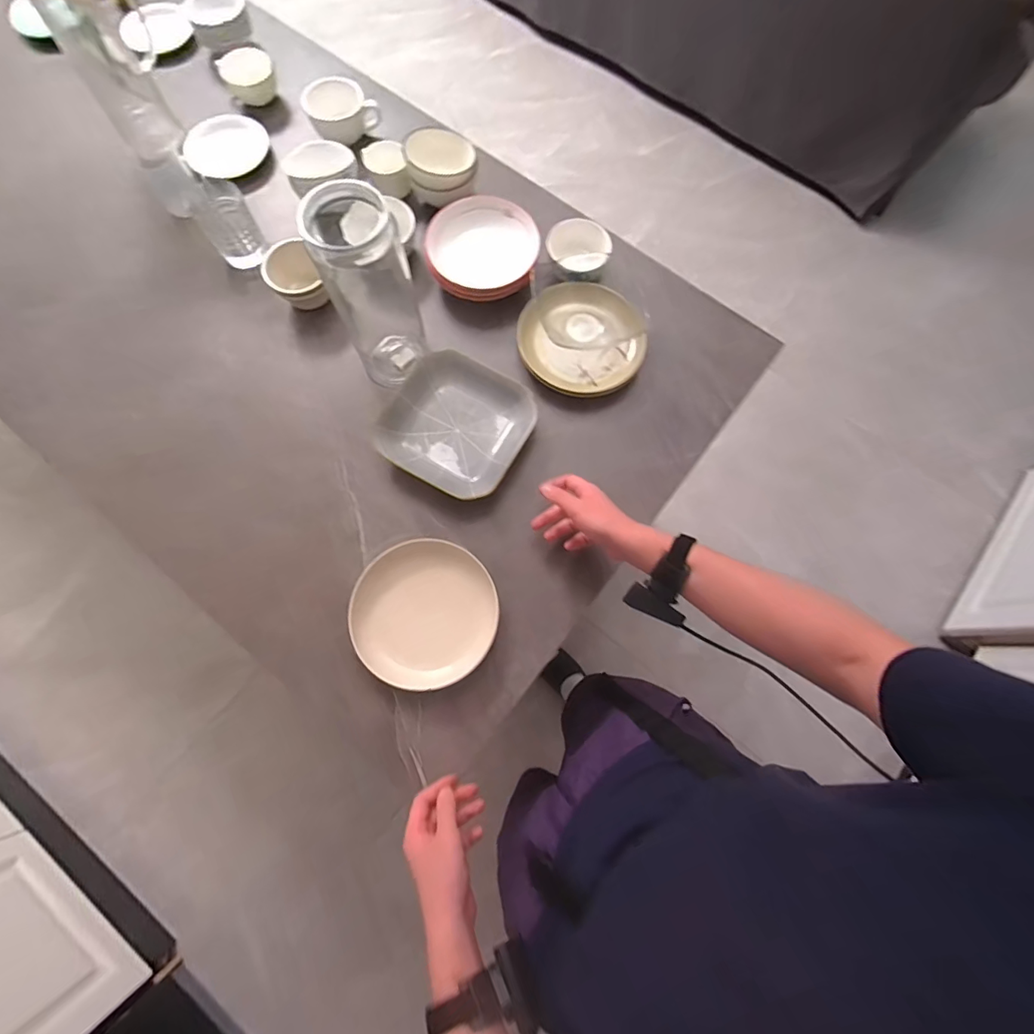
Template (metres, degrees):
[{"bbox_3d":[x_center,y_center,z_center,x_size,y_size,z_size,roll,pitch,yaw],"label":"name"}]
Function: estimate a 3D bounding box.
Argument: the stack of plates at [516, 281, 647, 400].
[{"bbox_3d":[0.104,-0.279,0.739,0.188,0.029,0.180,-27,90,-4],"label":"stack of plates"}]

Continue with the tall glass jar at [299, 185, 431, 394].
[{"bbox_3d":[-0.190,-0.292,0.638,0.103,0.276,0.122,-19,76,-6],"label":"tall glass jar"}]

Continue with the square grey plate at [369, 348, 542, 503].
[{"bbox_3d":[-0.092,-0.134,0.707,0.201,0.042,0.193,27,76,7],"label":"square grey plate"}]

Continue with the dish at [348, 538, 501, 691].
[{"bbox_3d":[-0.121,0.130,0.636,0.185,0.049,0.184,0,75,-1],"label":"dish"}]

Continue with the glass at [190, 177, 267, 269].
[{"bbox_3d":[-0.453,-0.462,0.753,0.077,0.083,0.076,-34,78,-9],"label":"glass"}]

